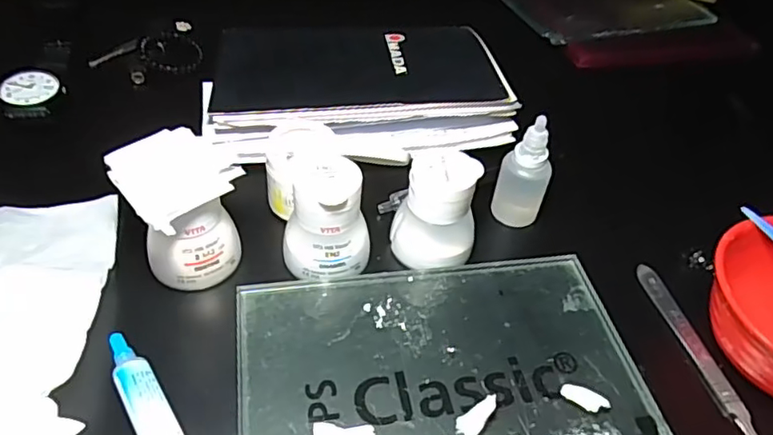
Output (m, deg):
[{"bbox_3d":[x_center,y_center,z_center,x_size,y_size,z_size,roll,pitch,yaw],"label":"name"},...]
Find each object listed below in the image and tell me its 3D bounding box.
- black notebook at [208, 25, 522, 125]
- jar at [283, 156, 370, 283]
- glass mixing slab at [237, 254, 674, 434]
[{"bbox_3d":[-0.021,-0.110,0.449,0.209,0.028,0.142,-2,46,-9],"label":"black notebook"},{"bbox_3d":[-0.032,-0.001,0.328,0.045,0.056,0.049,4,45,-4],"label":"jar"},{"bbox_3d":[0.031,0.083,0.288,0.199,0.009,0.149,-3,46,-10],"label":"glass mixing slab"}]

